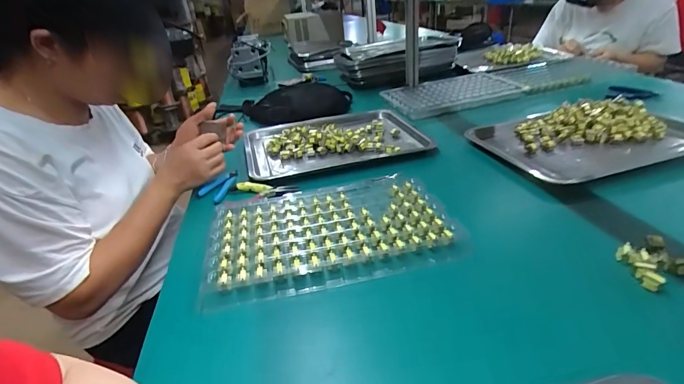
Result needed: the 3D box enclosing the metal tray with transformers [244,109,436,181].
[{"bbox_3d":[-0.021,-0.123,0.829,0.377,0.029,0.288,-12,30,-11],"label":"metal tray with transformers"}]

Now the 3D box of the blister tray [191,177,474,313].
[{"bbox_3d":[-0.024,0.049,0.533,0.327,0.022,0.229,-12,30,-11],"label":"blister tray"}]

